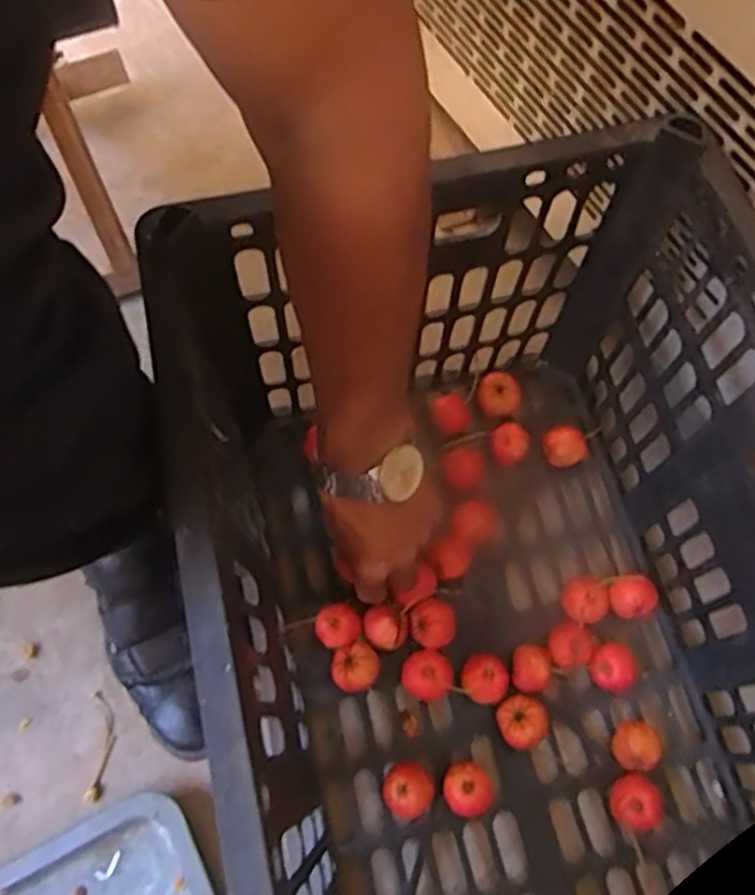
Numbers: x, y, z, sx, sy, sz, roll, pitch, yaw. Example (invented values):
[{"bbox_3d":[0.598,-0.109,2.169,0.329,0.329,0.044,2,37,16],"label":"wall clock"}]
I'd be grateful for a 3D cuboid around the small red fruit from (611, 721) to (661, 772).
[{"bbox_3d":[0.180,0.211,0.519,0.026,0.035,0.032,-12,70,-7],"label":"small red fruit"}]

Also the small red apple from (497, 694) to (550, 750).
[{"bbox_3d":[0.102,0.195,0.524,0.033,0.033,0.033,1,69,-2],"label":"small red apple"}]

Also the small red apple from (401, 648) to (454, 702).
[{"bbox_3d":[0.036,0.169,0.544,0.034,0.032,0.035,1,69,-2],"label":"small red apple"}]

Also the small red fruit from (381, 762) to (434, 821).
[{"bbox_3d":[0.021,0.235,0.505,0.033,0.036,0.033,1,69,-2],"label":"small red fruit"}]

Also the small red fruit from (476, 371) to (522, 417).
[{"bbox_3d":[0.099,-0.040,0.608,0.035,0.035,0.029,13,69,3],"label":"small red fruit"}]

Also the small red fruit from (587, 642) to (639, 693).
[{"bbox_3d":[0.171,0.163,0.542,0.034,0.029,0.033,-8,67,-2],"label":"small red fruit"}]

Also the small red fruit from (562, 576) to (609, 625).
[{"bbox_3d":[0.156,0.117,0.559,0.030,0.027,0.035,-4,67,0],"label":"small red fruit"}]

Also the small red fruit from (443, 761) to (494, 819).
[{"bbox_3d":[0.061,0.234,0.507,0.032,0.034,0.033,1,69,-2],"label":"small red fruit"}]

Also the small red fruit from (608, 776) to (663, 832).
[{"bbox_3d":[0.175,0.243,0.506,0.030,0.033,0.032,1,69,-2],"label":"small red fruit"}]

